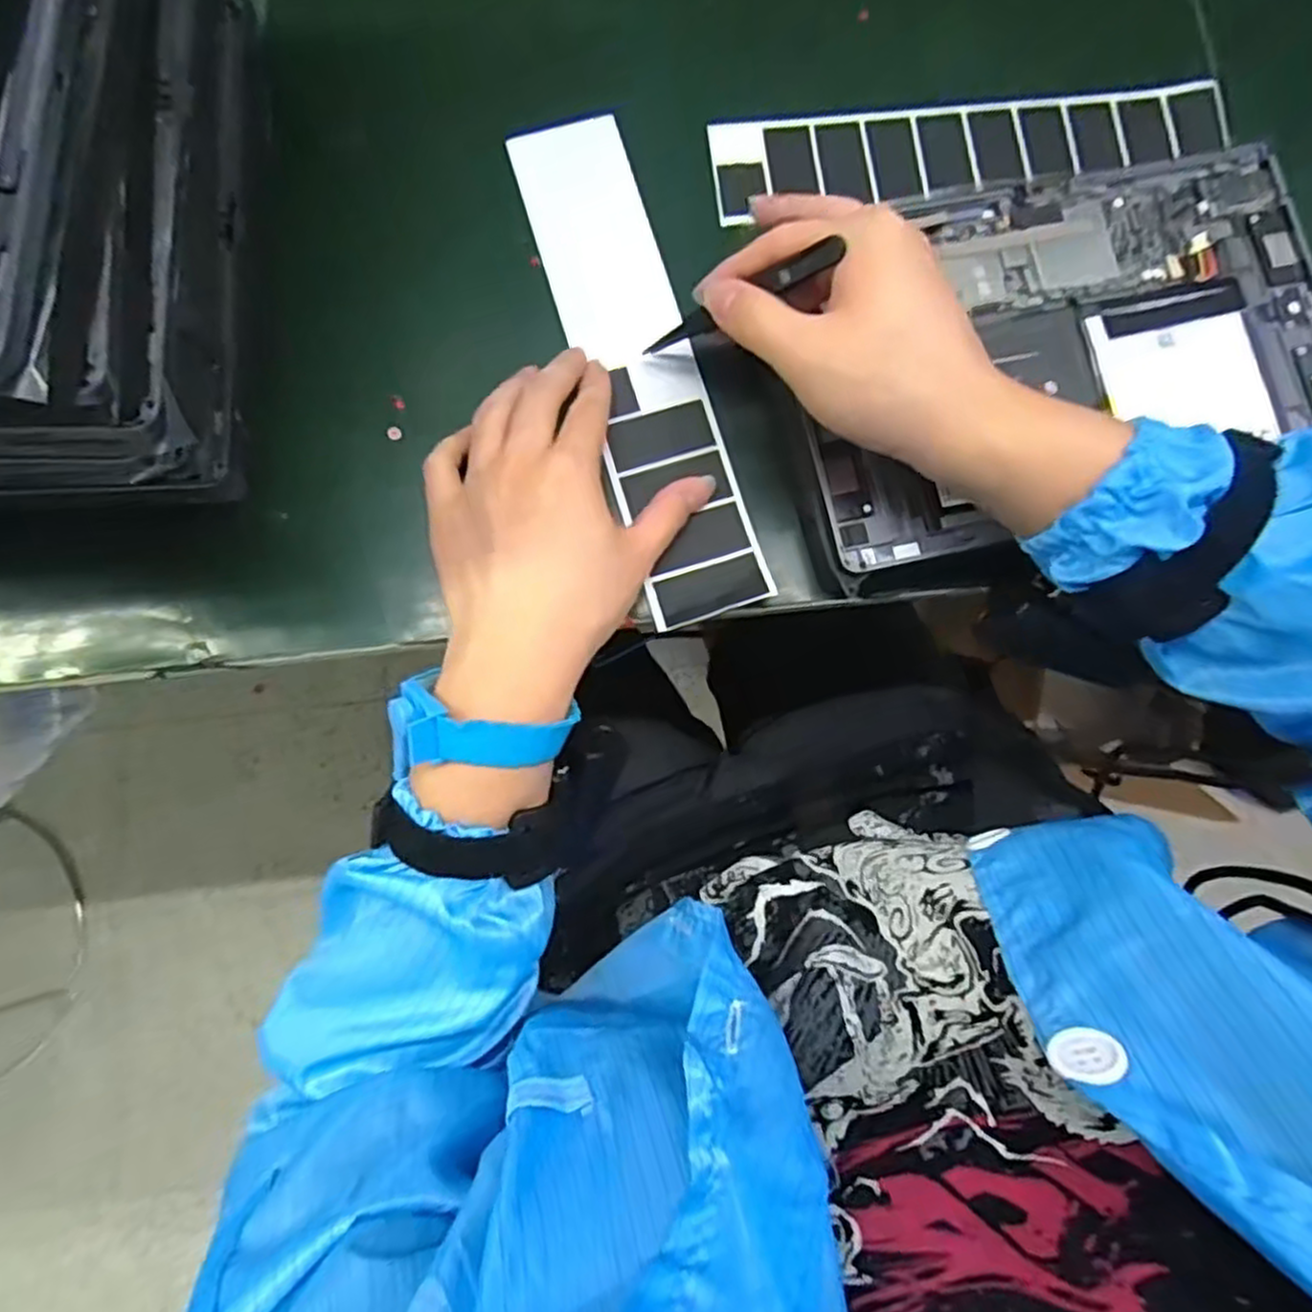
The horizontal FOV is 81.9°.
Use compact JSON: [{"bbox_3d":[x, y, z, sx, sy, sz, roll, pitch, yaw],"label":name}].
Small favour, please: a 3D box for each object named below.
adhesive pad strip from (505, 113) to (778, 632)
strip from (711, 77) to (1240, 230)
[{"bbox_3d":[-0.010,-0.145,0.370,0.057,0.008,0.263,-17,82,-4],"label":"adhesive pad strip"},{"bbox_3d":[0.161,-0.263,0.390,0.263,0.006,0.051,-7,84,-2],"label":"strip"}]

